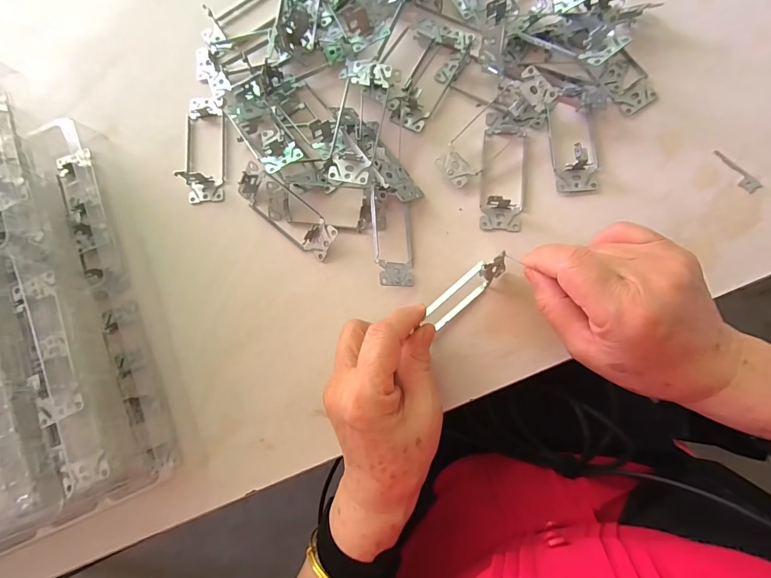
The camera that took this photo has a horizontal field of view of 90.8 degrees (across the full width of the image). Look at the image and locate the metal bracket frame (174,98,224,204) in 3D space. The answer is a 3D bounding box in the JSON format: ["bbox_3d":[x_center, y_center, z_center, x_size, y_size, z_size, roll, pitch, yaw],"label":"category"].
[{"bbox_3d":[-0.174,-0.136,0.354,0.039,0.022,0.107,-4,82,5],"label":"metal bracket frame"}]

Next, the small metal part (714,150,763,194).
[{"bbox_3d":[0.282,-0.095,0.306,0.012,0.004,0.043,-43,80,-1],"label":"small metal part"}]

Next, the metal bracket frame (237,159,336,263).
[{"bbox_3d":[-0.088,-0.068,0.325,0.102,0.032,0.034,40,88,9],"label":"metal bracket frame"}]

